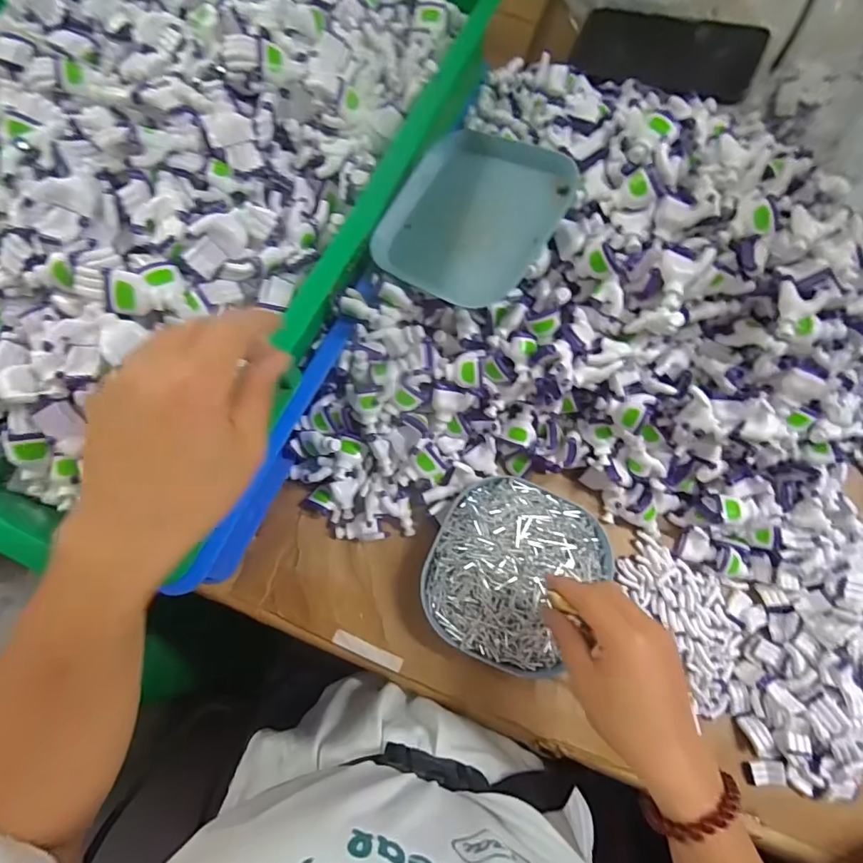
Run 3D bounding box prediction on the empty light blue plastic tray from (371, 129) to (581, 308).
[{"bbox_3d":[0.030,-0.169,0.383,0.135,0.014,0.137,32,88,25],"label":"empty light blue plastic tray"}]

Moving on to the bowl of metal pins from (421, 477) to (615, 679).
[{"bbox_3d":[0.066,0.113,0.394,0.133,0.038,0.139,0,76,-2],"label":"bowl of metal pins"}]

